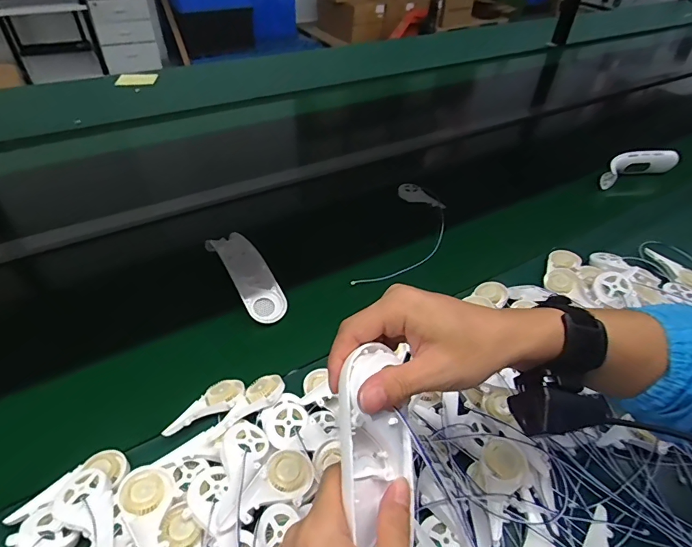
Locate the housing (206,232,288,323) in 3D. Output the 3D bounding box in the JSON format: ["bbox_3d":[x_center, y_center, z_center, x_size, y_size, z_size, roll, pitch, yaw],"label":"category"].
[{"bbox_3d":[-0.137,0.000,0.591,0.054,0.021,0.163,-26,63,-27],"label":"housing"}]

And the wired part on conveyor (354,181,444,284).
[{"bbox_3d":[0.109,-0.071,0.704,0.108,0.034,0.287,15,44,14],"label":"wired part on conveyor"}]

